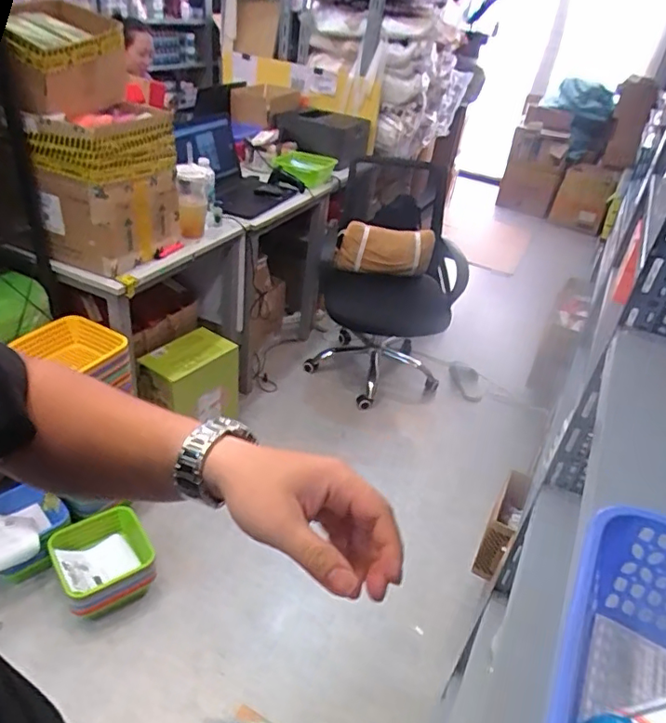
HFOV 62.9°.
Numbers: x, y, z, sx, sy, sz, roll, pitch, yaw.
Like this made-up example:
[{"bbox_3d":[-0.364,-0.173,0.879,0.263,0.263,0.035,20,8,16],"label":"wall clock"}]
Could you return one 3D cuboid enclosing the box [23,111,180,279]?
[{"bbox_3d":[-0.562,-0.454,1.419,0.214,0.340,0.320,17,36,13],"label":"box"}]

